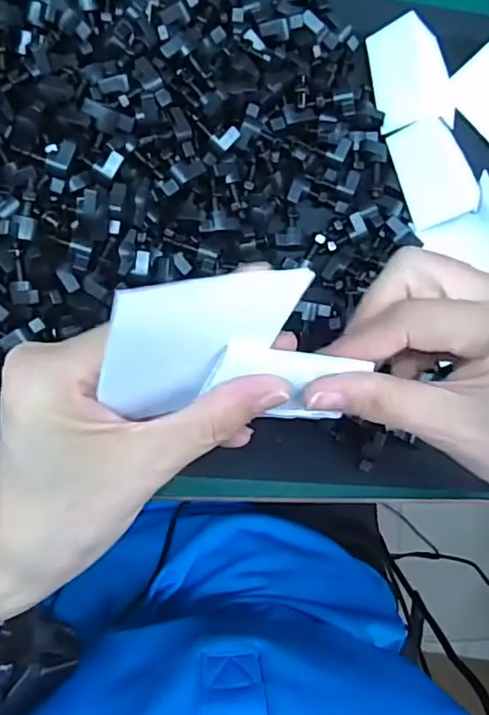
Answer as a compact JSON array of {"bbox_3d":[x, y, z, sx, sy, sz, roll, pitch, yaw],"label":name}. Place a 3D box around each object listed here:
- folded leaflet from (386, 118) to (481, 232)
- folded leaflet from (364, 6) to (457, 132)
[{"bbox_3d":[0.114,-0.111,0.362,0.041,0.012,0.060,-21,93,-7],"label":"folded leaflet"},{"bbox_3d":[0.104,-0.170,0.358,0.048,0.025,0.058,-13,92,-7],"label":"folded leaflet"}]

